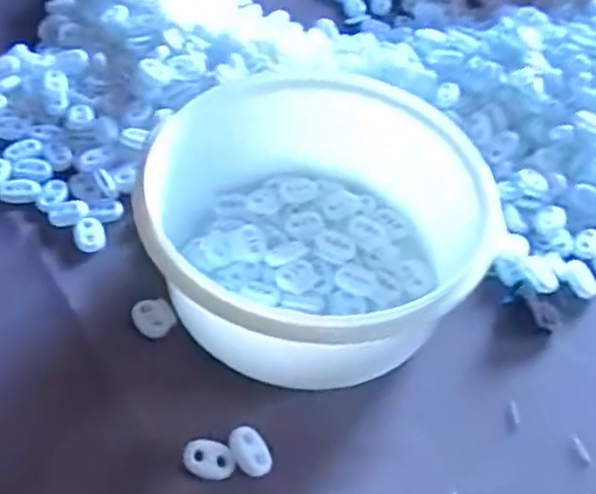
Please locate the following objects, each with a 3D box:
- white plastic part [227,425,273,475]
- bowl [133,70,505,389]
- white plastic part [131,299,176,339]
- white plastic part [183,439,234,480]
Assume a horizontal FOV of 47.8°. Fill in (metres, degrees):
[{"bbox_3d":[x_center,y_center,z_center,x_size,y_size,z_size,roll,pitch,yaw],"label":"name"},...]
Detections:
[{"bbox_3d":[-0.021,0.090,0.297,0.015,0.008,0.021,-29,59,-24],"label":"white plastic part"},{"bbox_3d":[0.009,-0.008,0.336,0.152,0.073,0.161,-26,57,-22],"label":"bowl"},{"bbox_3d":[-0.072,0.035,0.338,0.019,0.007,0.019,2,51,-2],"label":"white plastic part"},{"bbox_3d":[-0.039,0.092,0.292,0.021,0.008,0.014,8,51,2],"label":"white plastic part"}]

